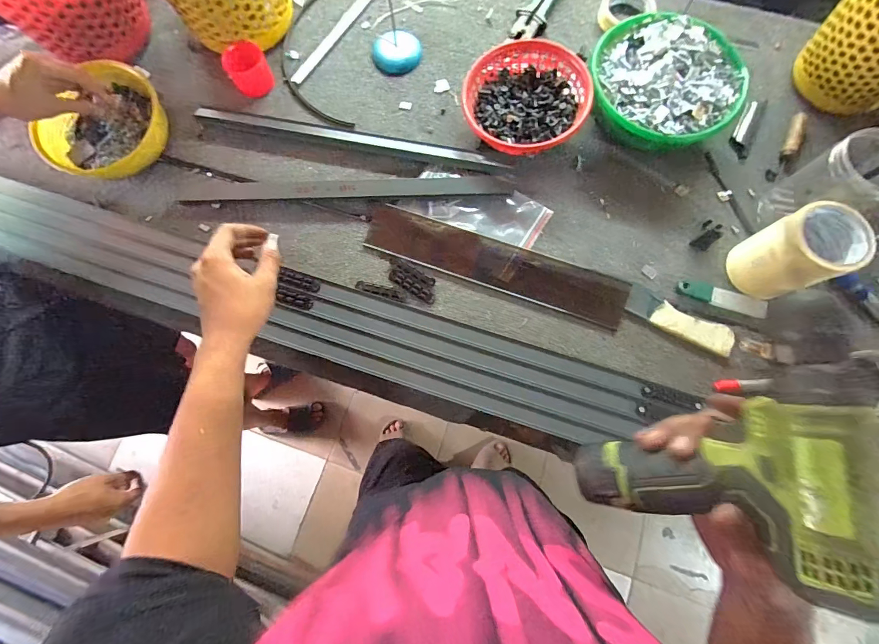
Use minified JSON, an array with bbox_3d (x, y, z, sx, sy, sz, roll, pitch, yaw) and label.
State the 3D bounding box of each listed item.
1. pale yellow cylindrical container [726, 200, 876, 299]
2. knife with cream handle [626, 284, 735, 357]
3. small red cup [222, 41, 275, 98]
[{"bbox_3d":[0.480,-0.092,0.514,0.089,0.122,0.091,0,78,1],"label":"pale yellow cylindrical container"},{"bbox_3d":[0.348,-0.002,0.553,0.150,0.027,0.044,29,80,7],"label":"knife with cream handle"},{"bbox_3d":[-0.318,-0.421,0.636,0.066,0.058,0.054,-29,79,-5],"label":"small red cup"}]

